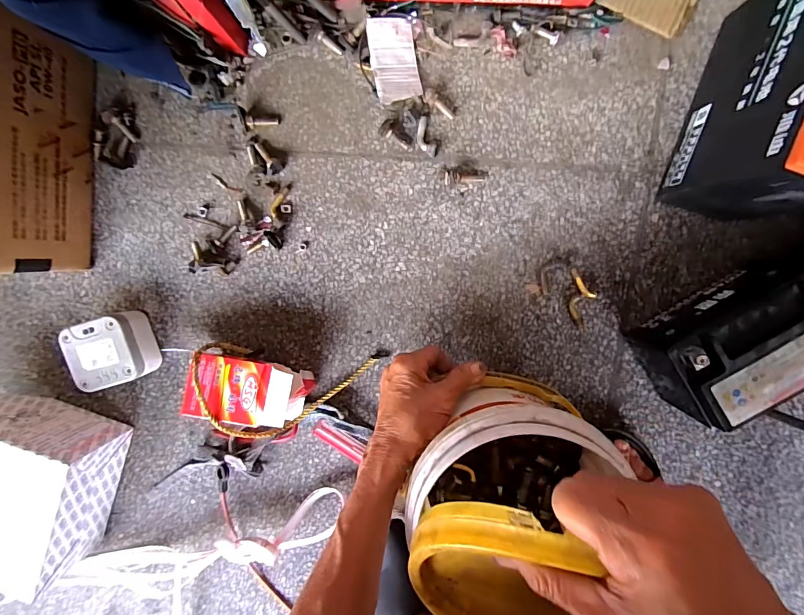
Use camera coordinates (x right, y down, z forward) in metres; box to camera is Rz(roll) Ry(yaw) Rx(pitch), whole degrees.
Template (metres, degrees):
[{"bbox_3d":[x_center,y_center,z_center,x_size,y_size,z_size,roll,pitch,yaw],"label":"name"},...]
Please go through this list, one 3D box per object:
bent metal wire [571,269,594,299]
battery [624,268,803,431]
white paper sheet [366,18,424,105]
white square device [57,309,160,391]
[{"bbox_3d":[0.188,-0.023,0.425,0.011,0.011,0.039,-36,94,6],"label":"bent metal wire"},{"bbox_3d":[0.313,0.035,0.383,0.147,0.099,0.089,-32,94,6],"label":"battery"},{"bbox_3d":[-0.007,-0.243,0.401,0.046,0.005,0.080,-9,92,-14],"label":"white paper sheet"},{"bbox_3d":[-0.308,0.045,0.439,0.076,0.050,0.072,-17,96,4],"label":"white square device"}]

